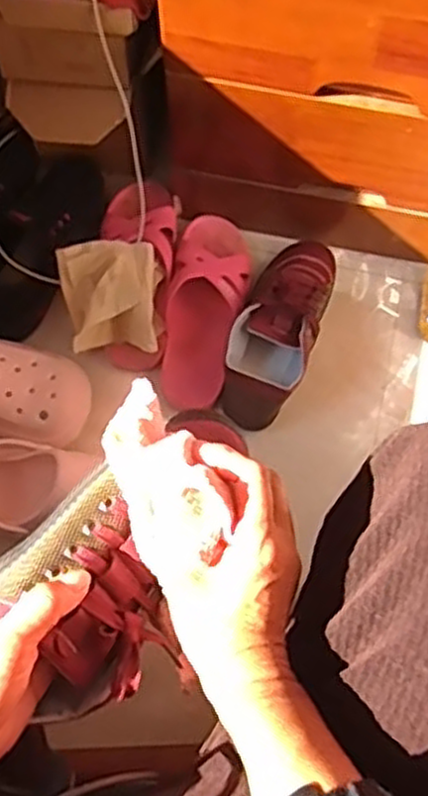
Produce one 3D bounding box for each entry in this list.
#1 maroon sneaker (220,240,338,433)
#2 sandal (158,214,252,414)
[{"bbox_3d":[0.078,-0.088,0.893,0.091,0.085,0.243,20,72,7],"label":"maroon sneaker"},{"bbox_3d":[-0.009,-0.111,0.911,0.087,0.052,0.247,8,71,3],"label":"sandal"}]

